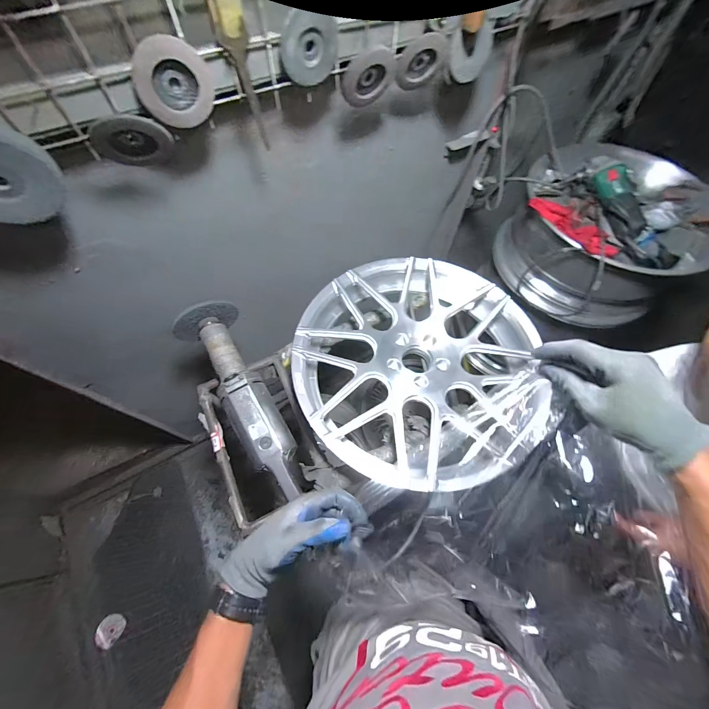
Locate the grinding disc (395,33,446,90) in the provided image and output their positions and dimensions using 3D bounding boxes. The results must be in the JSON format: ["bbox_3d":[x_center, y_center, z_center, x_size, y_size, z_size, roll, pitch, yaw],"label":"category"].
[{"bbox_3d":[0.108,-0.501,0.541,0.094,0.084,0.014,-24,85,-13],"label":"grinding disc"}]

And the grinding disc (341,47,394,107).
[{"bbox_3d":[0.023,-0.456,0.515,0.092,0.069,0.012,-23,67,-12],"label":"grinding disc"}]

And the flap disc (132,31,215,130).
[{"bbox_3d":[-0.235,-0.354,0.407,0.091,0.092,0.018,-34,69,-17],"label":"flap disc"}]

